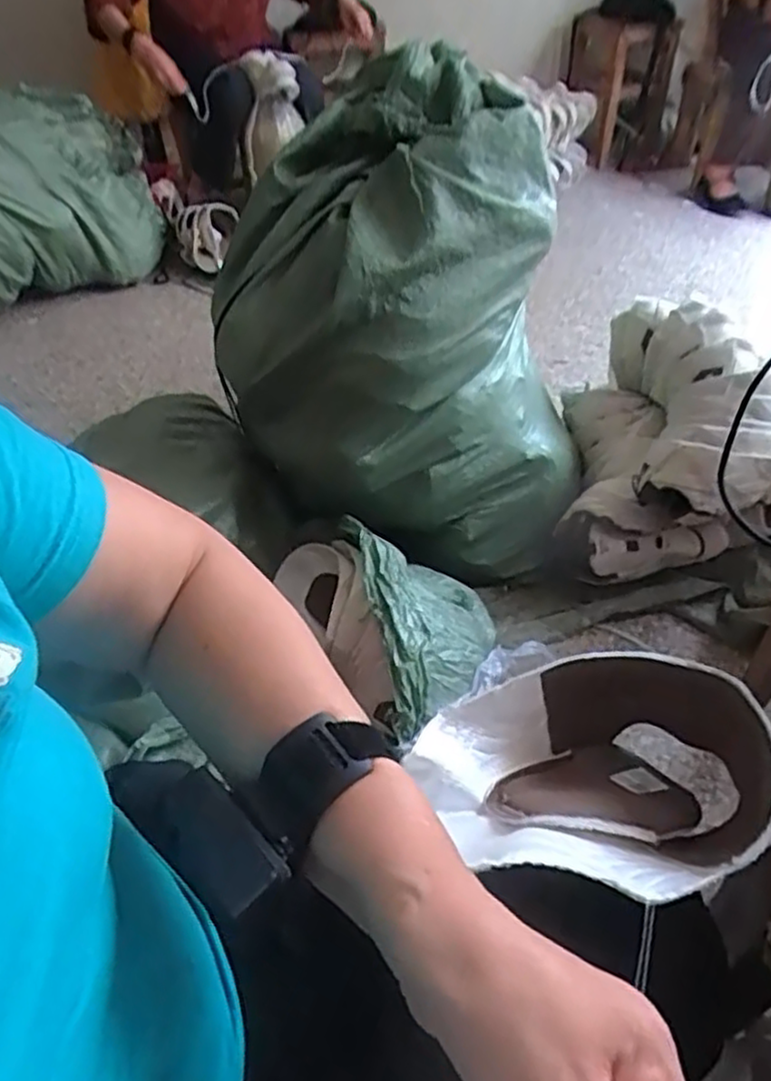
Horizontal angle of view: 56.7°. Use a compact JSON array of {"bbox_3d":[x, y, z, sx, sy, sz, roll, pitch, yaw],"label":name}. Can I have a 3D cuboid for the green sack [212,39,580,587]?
[{"bbox_3d":[0.034,-0.267,0.972,0.456,0.531,0.368,21,48,23],"label":"green sack"}]

